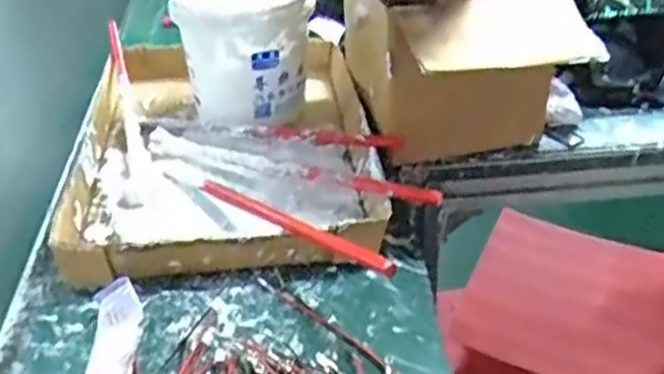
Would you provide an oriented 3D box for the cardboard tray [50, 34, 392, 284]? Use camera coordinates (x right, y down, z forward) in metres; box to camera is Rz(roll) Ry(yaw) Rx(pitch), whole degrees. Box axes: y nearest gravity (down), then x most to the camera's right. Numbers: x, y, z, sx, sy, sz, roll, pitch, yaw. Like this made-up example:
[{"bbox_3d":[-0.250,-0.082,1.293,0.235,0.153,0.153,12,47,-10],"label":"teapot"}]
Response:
[{"bbox_3d":[-0.092,-0.053,0.642,0.251,0.041,0.370,-3,36,-1],"label":"cardboard tray"}]

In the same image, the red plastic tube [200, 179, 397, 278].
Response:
[{"bbox_3d":[-0.034,0.024,0.496,0.010,0.015,0.214,-29,32,-32],"label":"red plastic tube"}]

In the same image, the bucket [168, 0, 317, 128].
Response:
[{"bbox_3d":[-0.079,-0.137,0.647,0.119,0.125,0.124,-7,36,-7],"label":"bucket"}]

